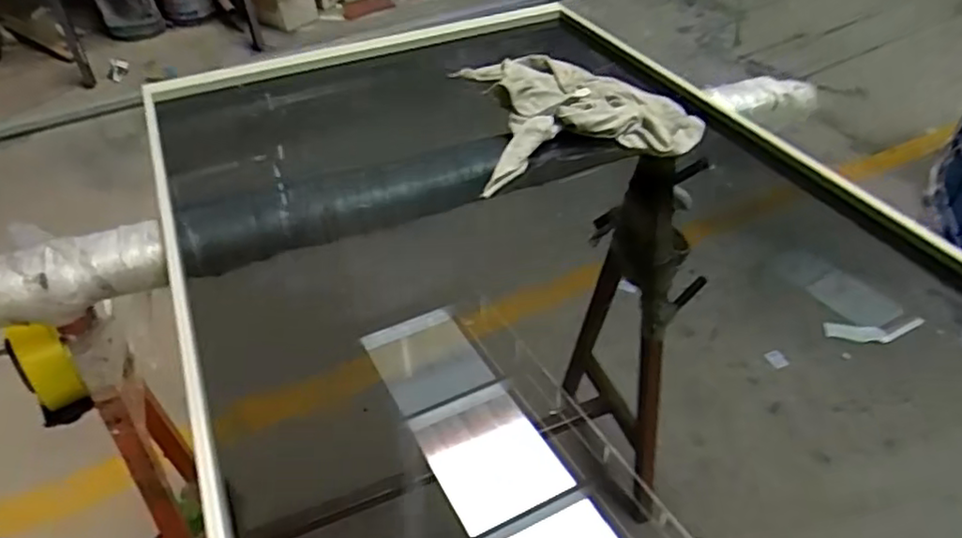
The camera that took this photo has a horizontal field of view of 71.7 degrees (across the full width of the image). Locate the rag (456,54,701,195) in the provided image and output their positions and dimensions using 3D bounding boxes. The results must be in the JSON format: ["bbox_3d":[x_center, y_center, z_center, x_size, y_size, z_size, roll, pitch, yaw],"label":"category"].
[{"bbox_3d":[0.107,-0.227,0.925,0.292,0.050,0.324,-12,42,-10],"label":"rag"}]

